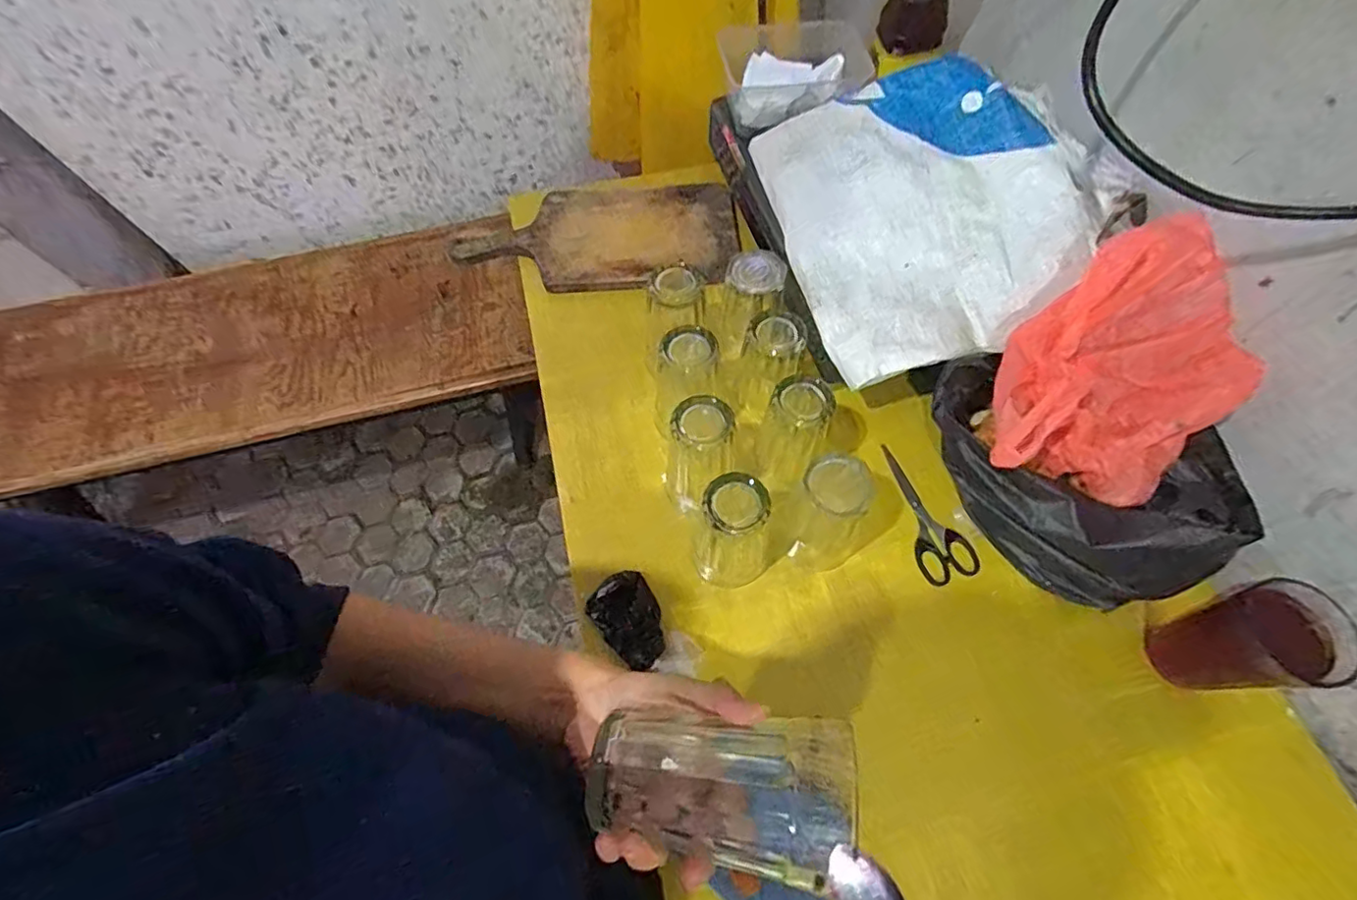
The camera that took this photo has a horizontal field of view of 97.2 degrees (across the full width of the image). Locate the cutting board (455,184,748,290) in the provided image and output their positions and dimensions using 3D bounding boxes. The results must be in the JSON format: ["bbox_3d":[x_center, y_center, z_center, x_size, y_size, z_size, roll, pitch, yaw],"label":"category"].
[{"bbox_3d":[-0.106,-0.275,0.783,0.355,0.030,0.165,-7,63,-2],"label":"cutting board"}]

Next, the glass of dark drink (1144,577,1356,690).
[{"bbox_3d":[0.449,0.161,0.492,0.084,0.130,0.073,-10,63,-2],"label":"glass of dark drink"}]

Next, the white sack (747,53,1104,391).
[{"bbox_3d":[0.248,-0.258,0.618,0.260,0.088,0.345,-10,63,-4],"label":"white sack"}]

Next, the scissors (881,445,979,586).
[{"bbox_3d":[0.247,0.061,0.612,0.058,0.005,0.152,-17,64,-7],"label":"scissors"}]

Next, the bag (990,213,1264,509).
[{"bbox_3d":[0.360,-0.059,0.496,0.223,0.123,0.154,-42,69,-17],"label":"bag"}]

